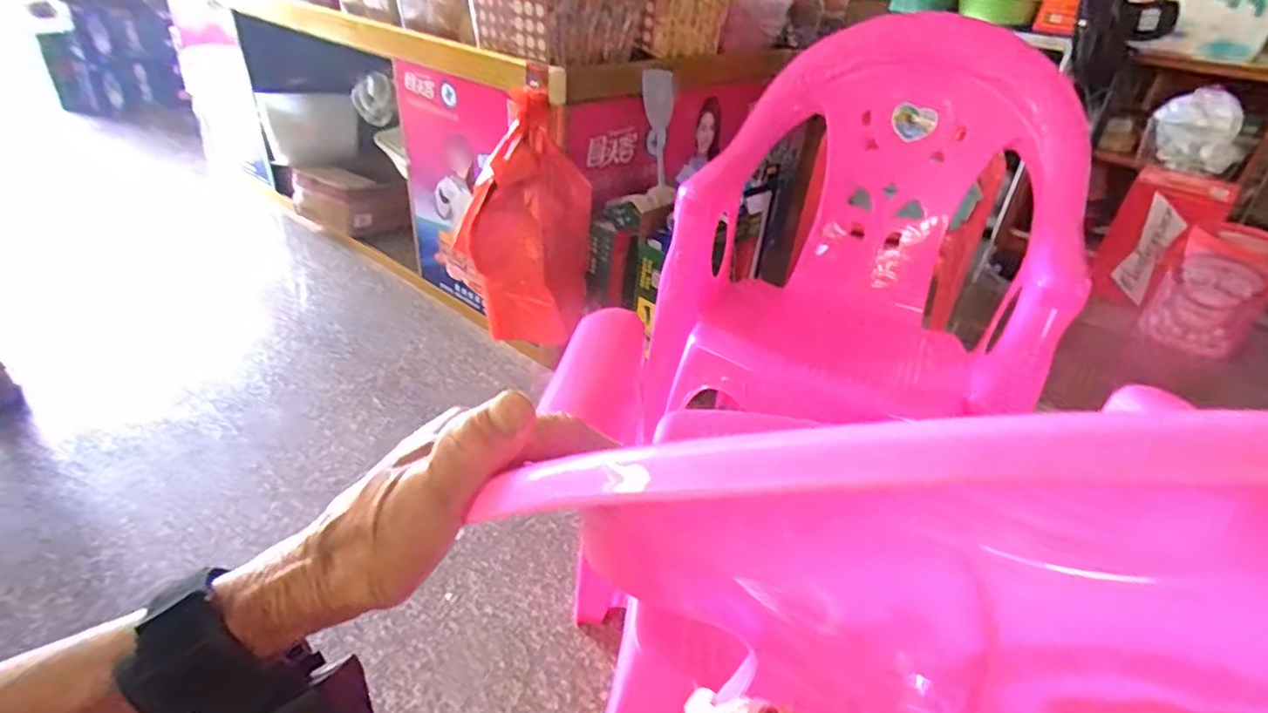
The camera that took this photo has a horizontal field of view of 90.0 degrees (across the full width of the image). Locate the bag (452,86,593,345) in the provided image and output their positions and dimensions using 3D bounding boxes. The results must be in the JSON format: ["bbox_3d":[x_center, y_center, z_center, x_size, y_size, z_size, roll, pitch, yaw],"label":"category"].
[{"bbox_3d":[-0.232,-0.276,1.347,0.278,0.457,0.172,-3,35,-14],"label":"bag"}]

